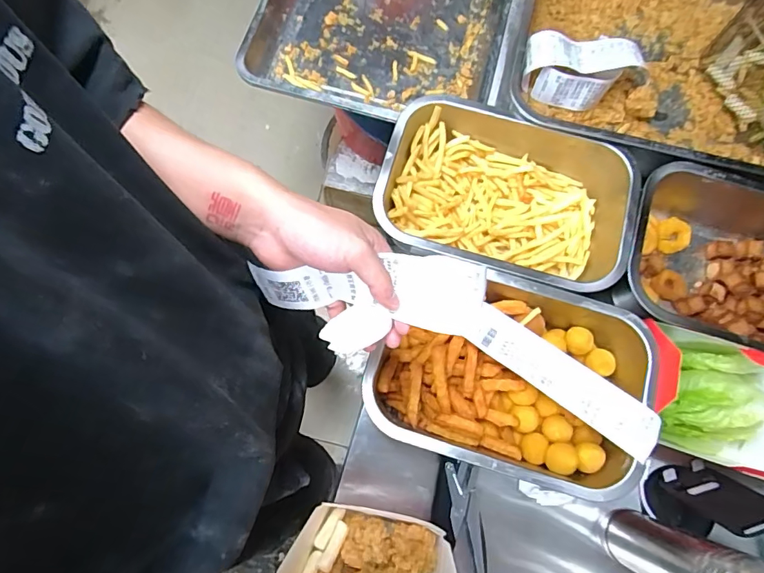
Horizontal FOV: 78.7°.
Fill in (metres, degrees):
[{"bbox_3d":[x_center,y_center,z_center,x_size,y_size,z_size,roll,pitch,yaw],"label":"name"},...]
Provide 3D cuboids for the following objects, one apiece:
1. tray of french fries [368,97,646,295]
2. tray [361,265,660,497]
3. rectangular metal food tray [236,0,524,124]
[{"bbox_3d":[0.156,-0.108,0.615,0.315,0.100,0.211,19,76,4],"label":"tray of french fries"},{"bbox_3d":[0.146,0.103,0.549,0.302,0.077,0.209,17,76,3],"label":"tray"},{"bbox_3d":[0.032,-0.526,0.806,0.409,0.064,0.566,15,76,3],"label":"rectangular metal food tray"}]

